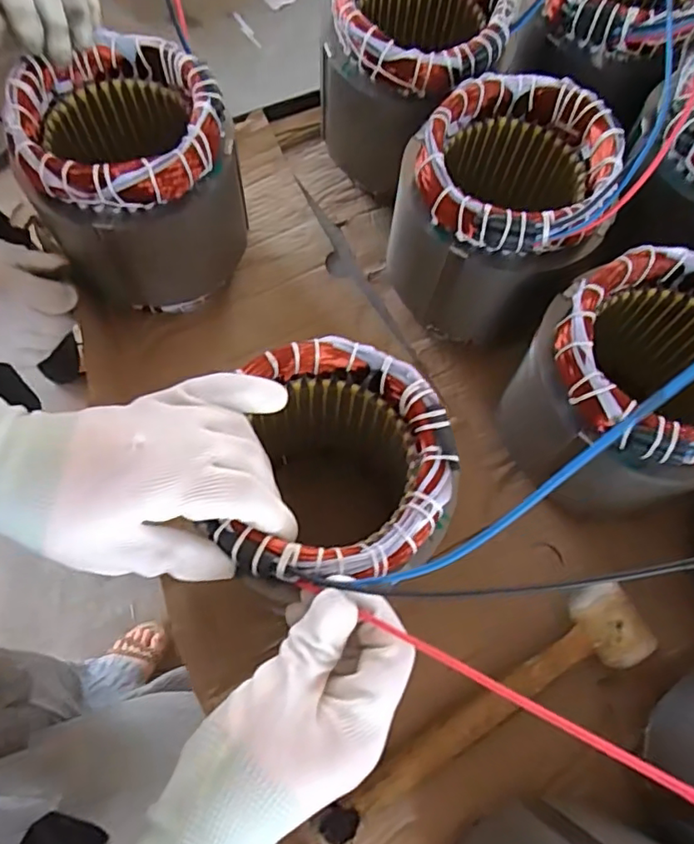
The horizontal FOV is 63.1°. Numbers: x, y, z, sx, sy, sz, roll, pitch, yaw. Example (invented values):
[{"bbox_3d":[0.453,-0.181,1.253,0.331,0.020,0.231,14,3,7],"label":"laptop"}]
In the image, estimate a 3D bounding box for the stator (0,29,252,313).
[{"bbox_3d":[-0.156,-0.183,0.455,0.143,0.165,0.140,-14,71,-7],"label":"stator"}]

